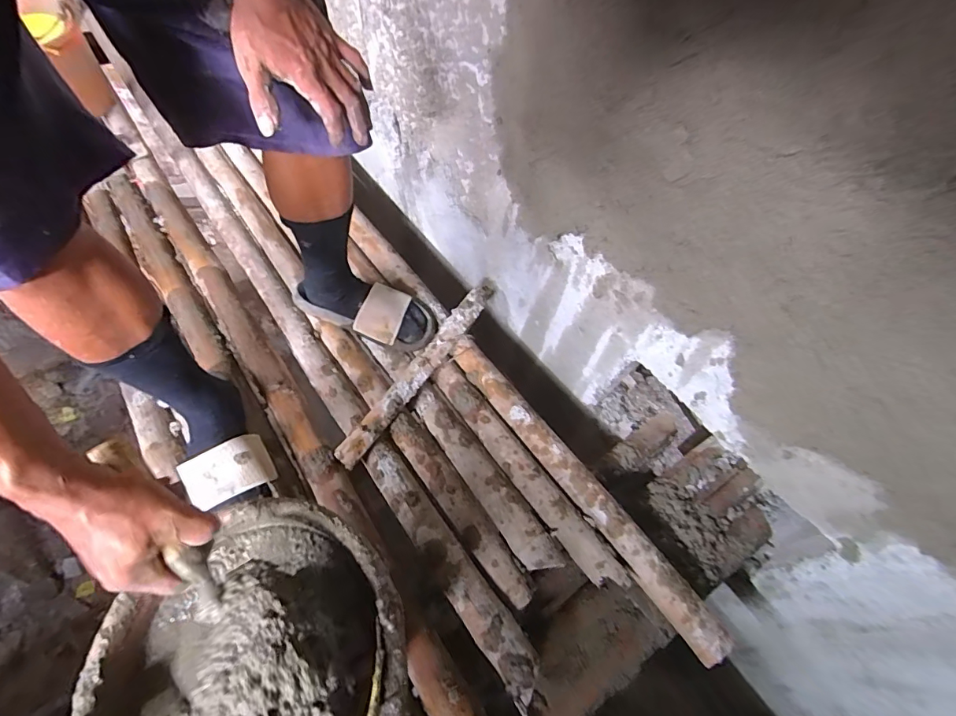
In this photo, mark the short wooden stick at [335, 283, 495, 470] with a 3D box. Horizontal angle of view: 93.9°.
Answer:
[{"bbox_3d":[-0.097,0.011,0.772,0.045,0.026,0.412,30,60,15],"label":"short wooden stick"}]

